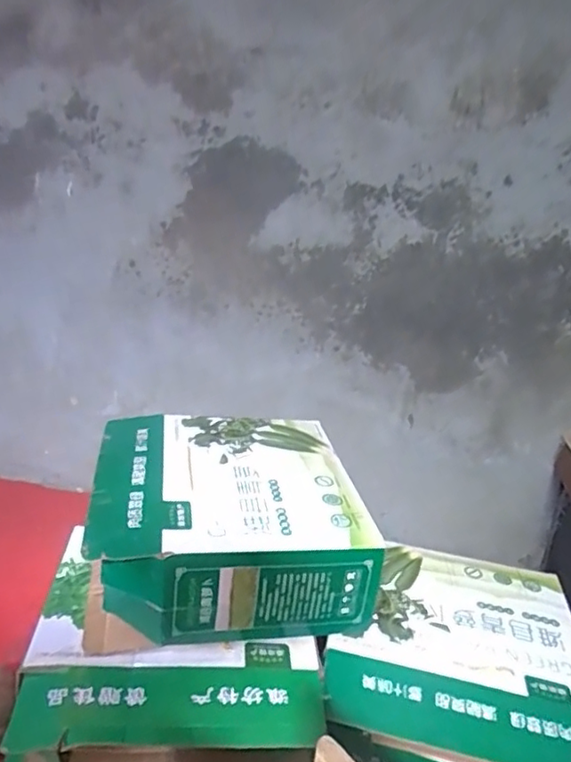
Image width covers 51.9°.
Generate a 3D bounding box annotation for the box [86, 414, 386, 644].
[{"bbox_3d":[-0.089,0.195,0.852,0.349,0.161,0.330,3,18,-14],"label":"box"}]

